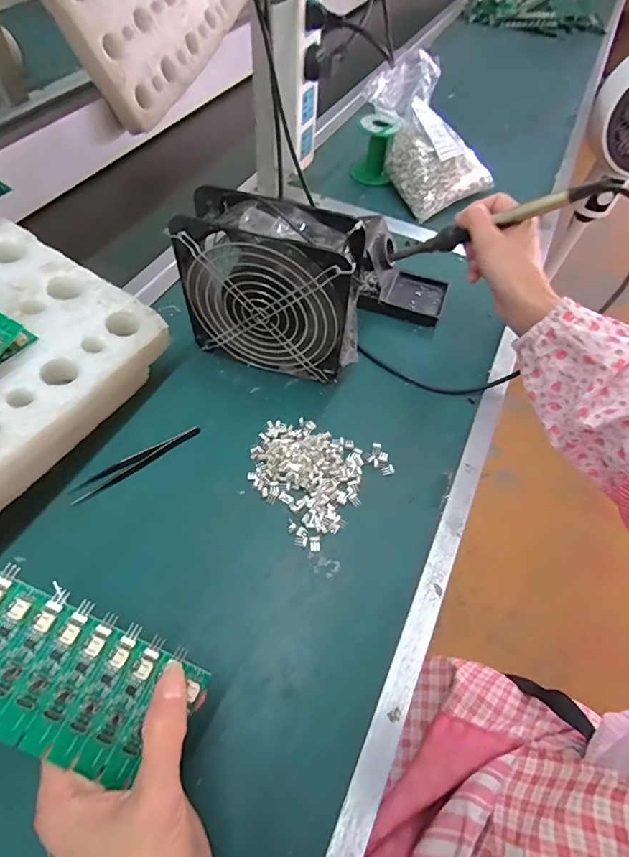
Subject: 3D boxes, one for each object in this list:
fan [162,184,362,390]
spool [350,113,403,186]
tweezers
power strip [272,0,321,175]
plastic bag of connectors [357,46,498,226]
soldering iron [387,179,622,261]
[{"bbox_3d":[-0.036,-0.121,0.396,0.154,0.152,0.055,17,58,6],"label":"fan"},{"bbox_3d":[0.087,-0.398,0.633,0.054,0.079,0.054,2,57,-3],"label":"spool"},{"bbox_3d":[-0.152,0.028,0.380,0.113,0.004,0.017,-30,64,-21],"label":"tweezers"},{"bbox_3d":[-0.020,-0.414,0.499,0.049,0.221,0.053,9,57,1],"label":"power strip"},{"bbox_3d":[0.151,-0.405,0.615,0.142,0.066,0.201,-31,90,-5],"label":"plastic bag of connectors"},{"bbox_3d":[0.152,-0.182,0.397,0.203,0.016,0.016,-2,45,44],"label":"soldering iron"}]

